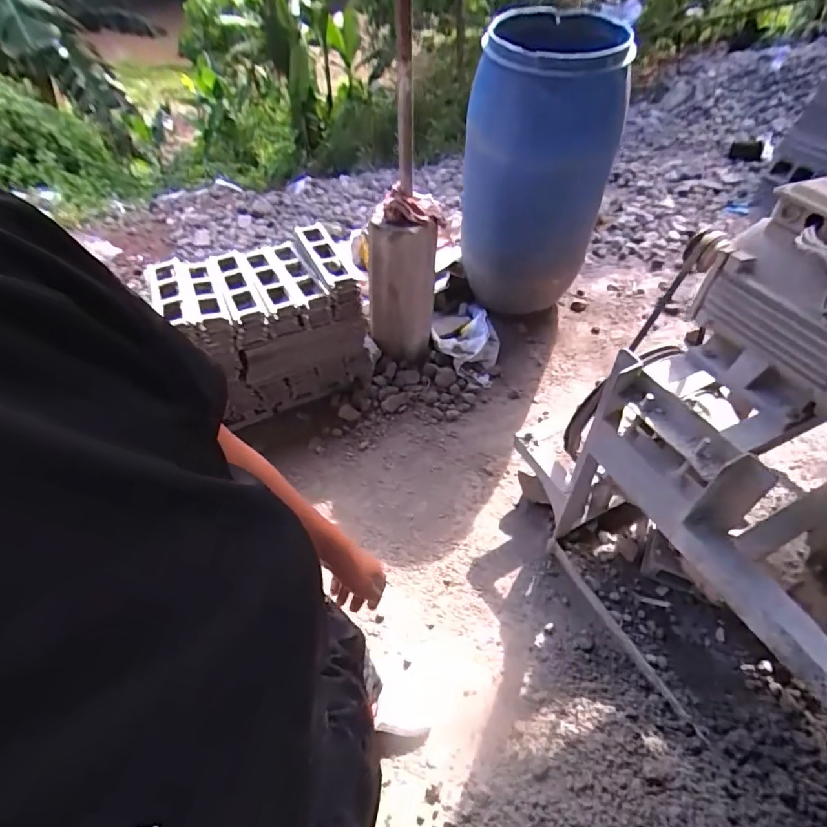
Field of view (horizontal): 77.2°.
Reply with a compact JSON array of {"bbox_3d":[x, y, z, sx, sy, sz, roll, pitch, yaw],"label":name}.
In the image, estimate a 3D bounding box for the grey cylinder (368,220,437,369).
[{"bbox_3d":[-0.036,-0.406,1.806,0.240,0.553,0.184,-3,50,-2],"label":"grey cylinder"}]

